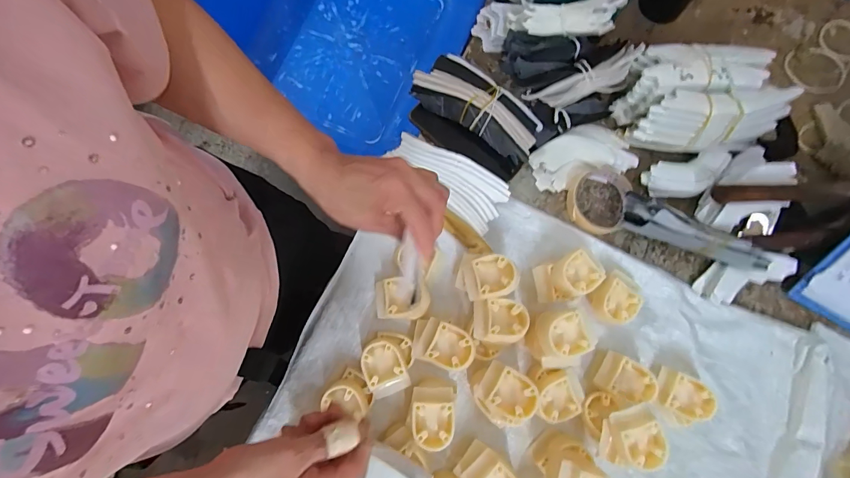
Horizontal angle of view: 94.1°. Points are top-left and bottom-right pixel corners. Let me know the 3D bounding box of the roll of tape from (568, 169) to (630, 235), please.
[{"bbox_3d":[0.230,-0.055,0.525,0.075,0.025,0.091,25,79,4],"label":"roll of tape"}]

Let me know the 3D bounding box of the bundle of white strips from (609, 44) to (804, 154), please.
[{"bbox_3d":[0.368,-0.186,0.532,0.201,0.080,0.130,1,79,-1],"label":"bundle of white strips"}]

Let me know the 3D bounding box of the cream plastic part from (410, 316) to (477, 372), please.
[{"bbox_3d":[0.021,0.121,0.455,0.068,0.045,0.048,14,79,1],"label":"cream plastic part"}]

